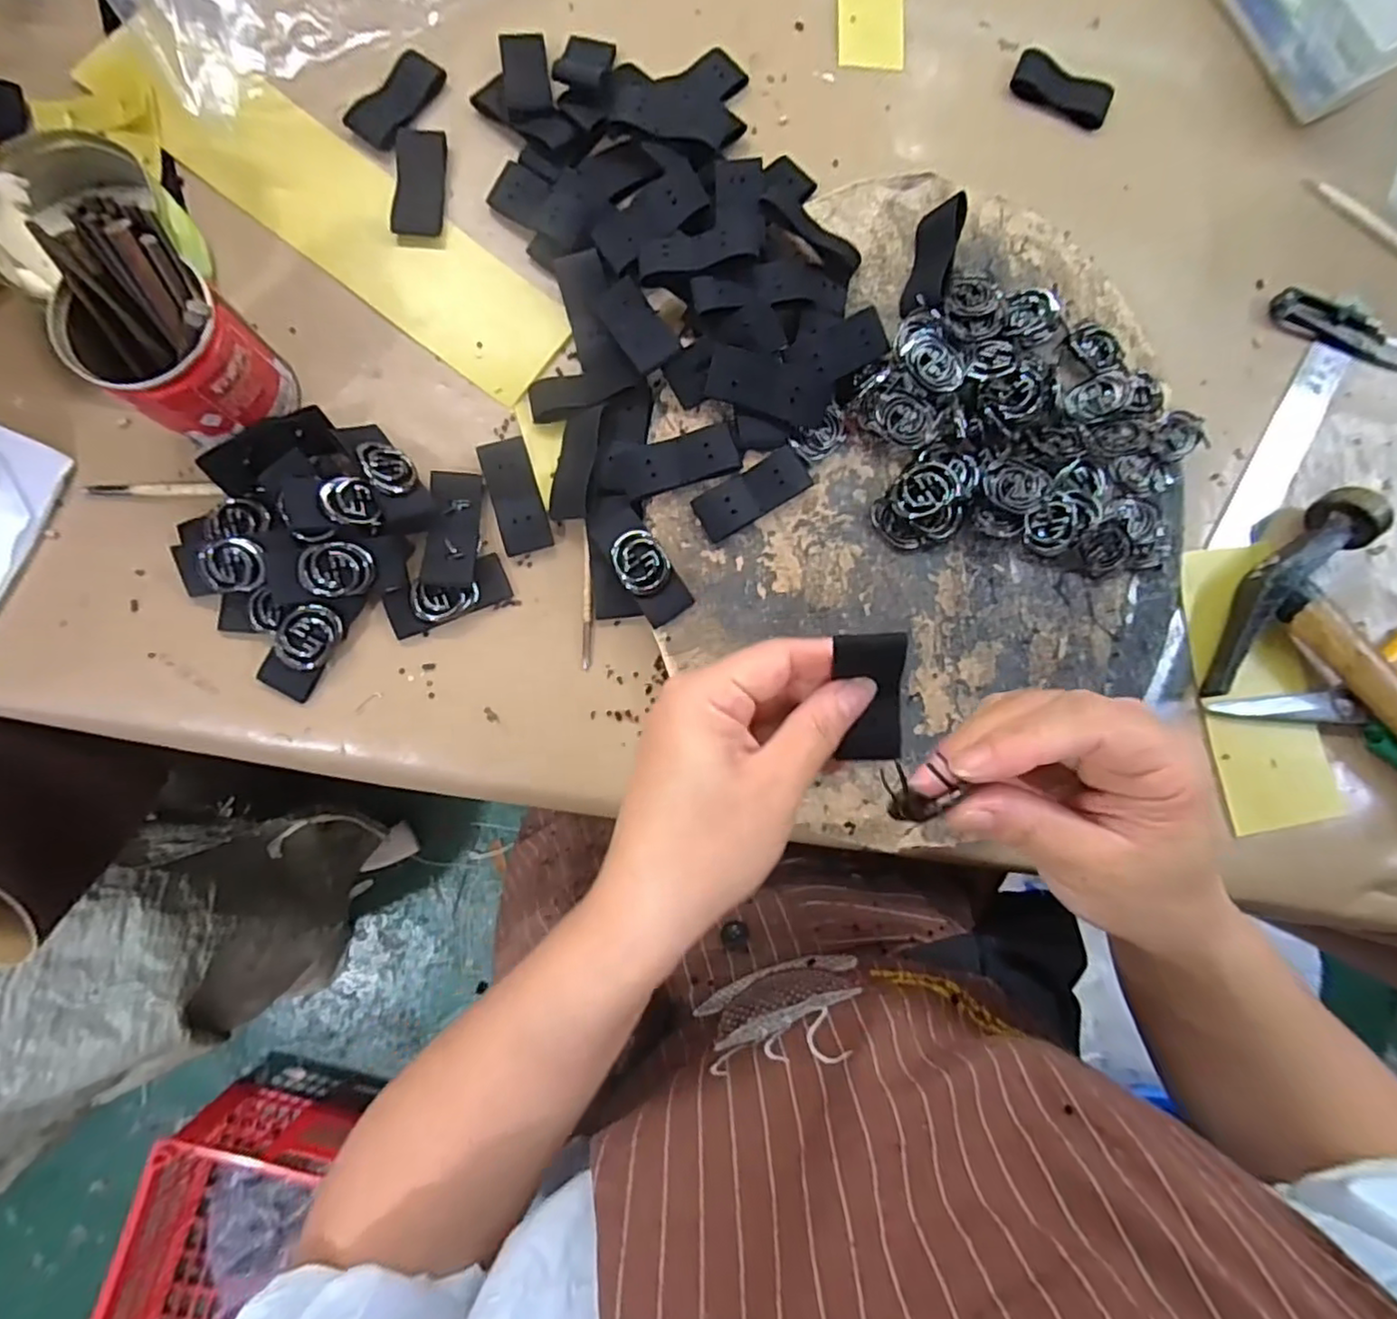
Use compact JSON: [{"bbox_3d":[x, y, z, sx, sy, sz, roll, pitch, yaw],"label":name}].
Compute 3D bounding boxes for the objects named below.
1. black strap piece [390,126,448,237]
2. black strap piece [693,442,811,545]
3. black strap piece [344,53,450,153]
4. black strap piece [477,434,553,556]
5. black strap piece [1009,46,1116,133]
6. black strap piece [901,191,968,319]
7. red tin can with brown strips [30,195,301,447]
[{"bbox_3d":[-0.153,-0.262,0.351,0.028,0.004,0.060,1,83,-5],"label":"black strap piece"},{"bbox_3d":[0.028,-0.086,0.330,0.061,0.007,0.024,-33,87,-8],"label":"black strap piece"},{"bbox_3d":[-0.167,-0.308,0.354,0.030,0.004,0.059,33,81,-1],"label":"black strap piece"},{"bbox_3d":[-0.096,-0.086,0.337,0.025,0.005,0.062,-17,85,-7],"label":"black strap piece"},{"bbox_3d":[0.222,-0.347,0.391,0.061,0.006,0.029,21,82,-3],"label":"black strap piece"},{"bbox_3d":[0.125,-0.213,0.342,0.018,0.025,0.061,12,82,-4],"label":"black strap piece"},{"bbox_3d":[-0.237,-0.142,0.290,0.066,0.077,0.063,1,83,-5],"label":"red tin can with brown strips"}]

